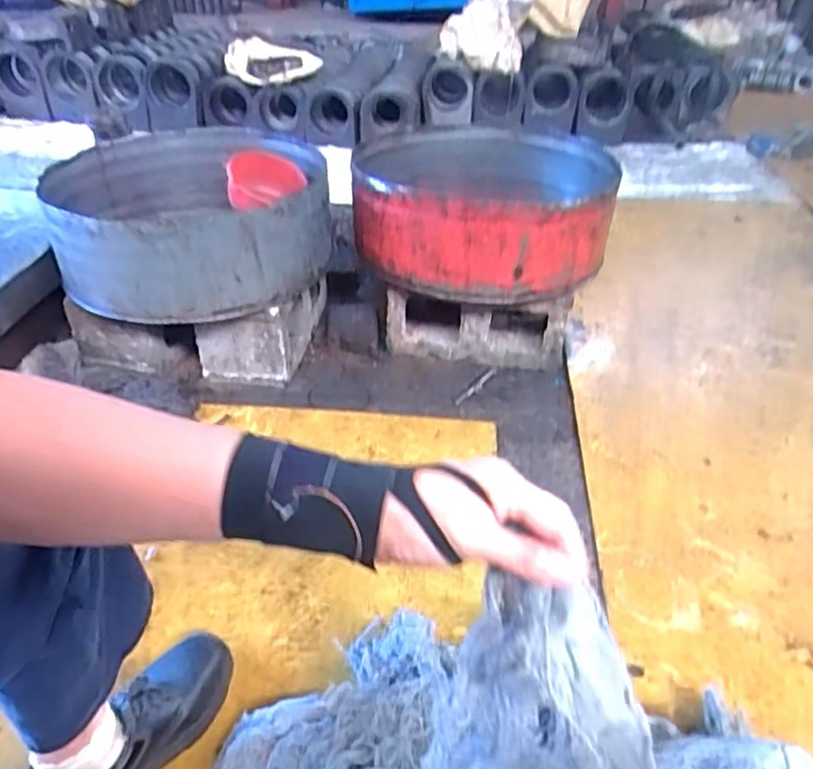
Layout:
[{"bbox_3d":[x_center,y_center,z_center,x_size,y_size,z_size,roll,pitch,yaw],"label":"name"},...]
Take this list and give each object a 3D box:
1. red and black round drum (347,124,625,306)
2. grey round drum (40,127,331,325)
[{"bbox_3d":[0.163,-0.382,1.359,0.535,0.177,0.504,1,38,-1],"label":"red and black round drum"},{"bbox_3d":[-0.435,-0.355,1.328,0.516,0.179,0.577,-8,39,-13],"label":"grey round drum"}]

